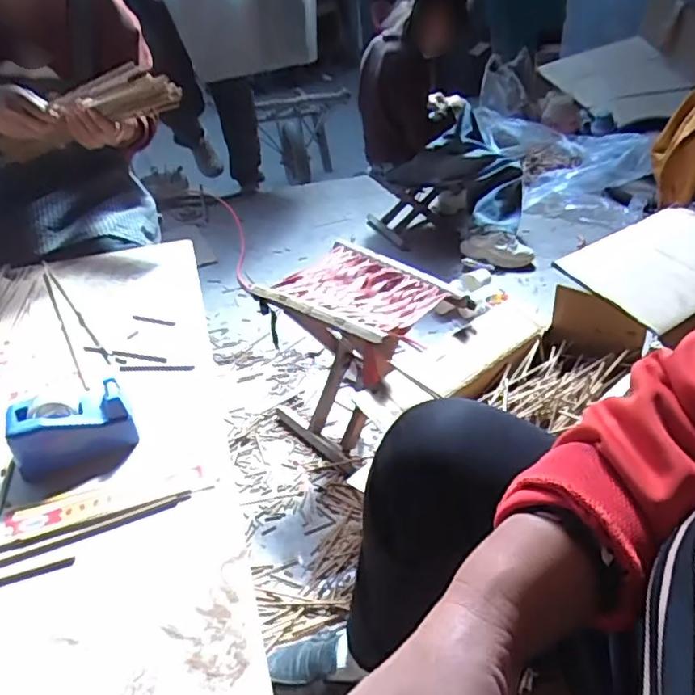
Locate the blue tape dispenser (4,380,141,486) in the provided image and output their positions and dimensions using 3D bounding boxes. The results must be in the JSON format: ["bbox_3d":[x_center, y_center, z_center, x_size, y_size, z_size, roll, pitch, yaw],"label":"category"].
[{"bbox_3d":[-0.244,0.072,0.517,0.099,0.052,0.063,-14,35,-16],"label":"blue tape dispenser"}]

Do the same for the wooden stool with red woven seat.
[{"bbox_3d":[0.021,0.022,1.108,0.234,0.323,0.313,-27,40,-32],"label":"wooden stool with red woven seat"}]

